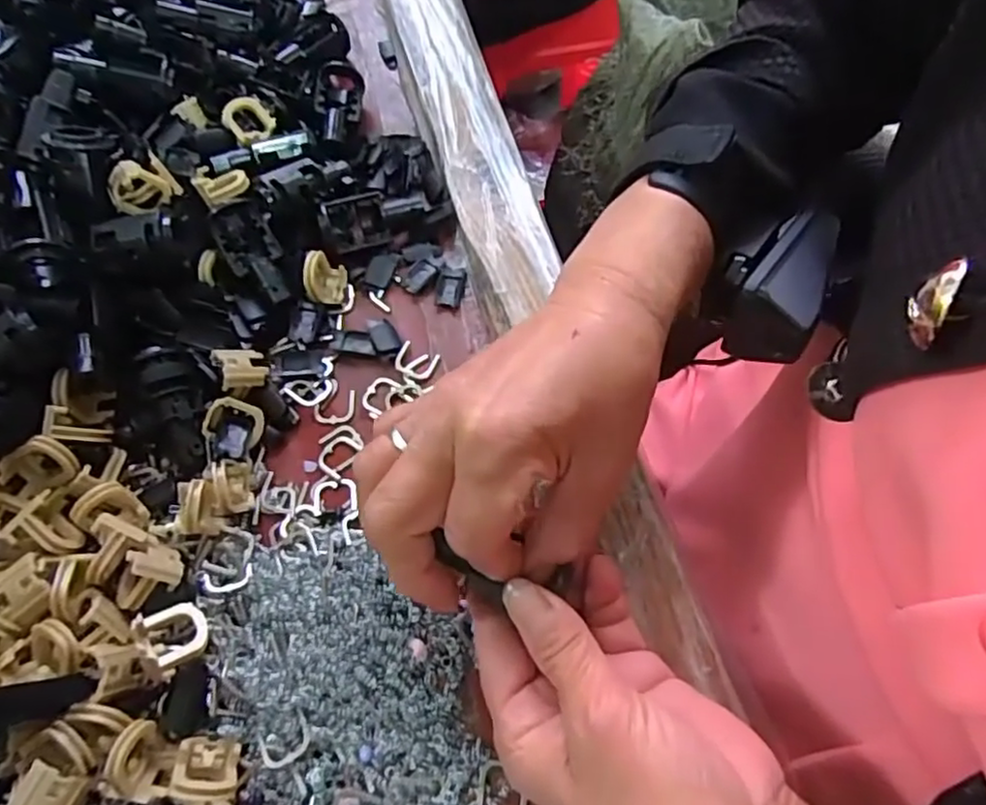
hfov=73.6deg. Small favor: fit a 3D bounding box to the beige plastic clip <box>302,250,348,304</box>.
[{"bbox_3d":[-0.083,-0.063,0.325,0.020,0.016,0.020,-12,65,-7],"label":"beige plastic clip"}]

